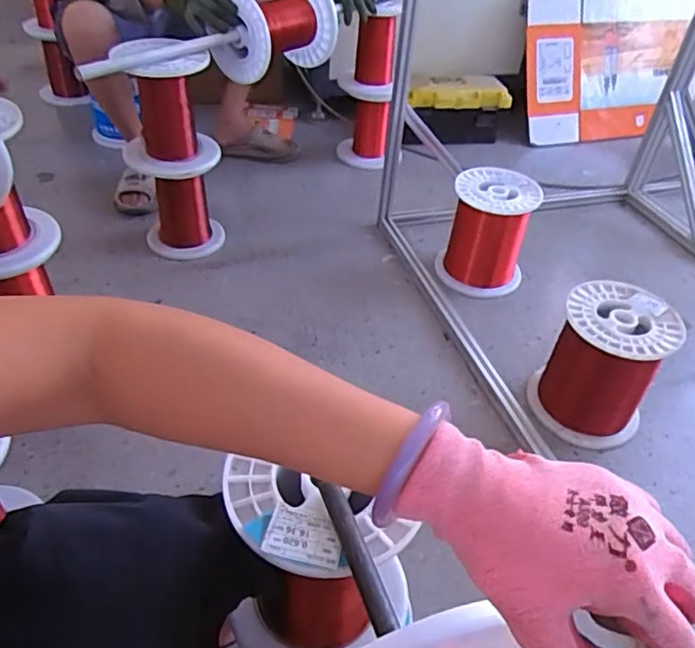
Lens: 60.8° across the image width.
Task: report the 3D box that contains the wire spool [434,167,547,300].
[{"bbox_3d":[0.337,-0.224,1.445,0.198,0.253,0.197,2,42,-1],"label":"wire spool"}]

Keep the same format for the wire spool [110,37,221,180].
[{"bbox_3d":[-0.413,-0.486,1.340,0.213,0.261,0.179,-9,43,-16],"label":"wire spool"}]

